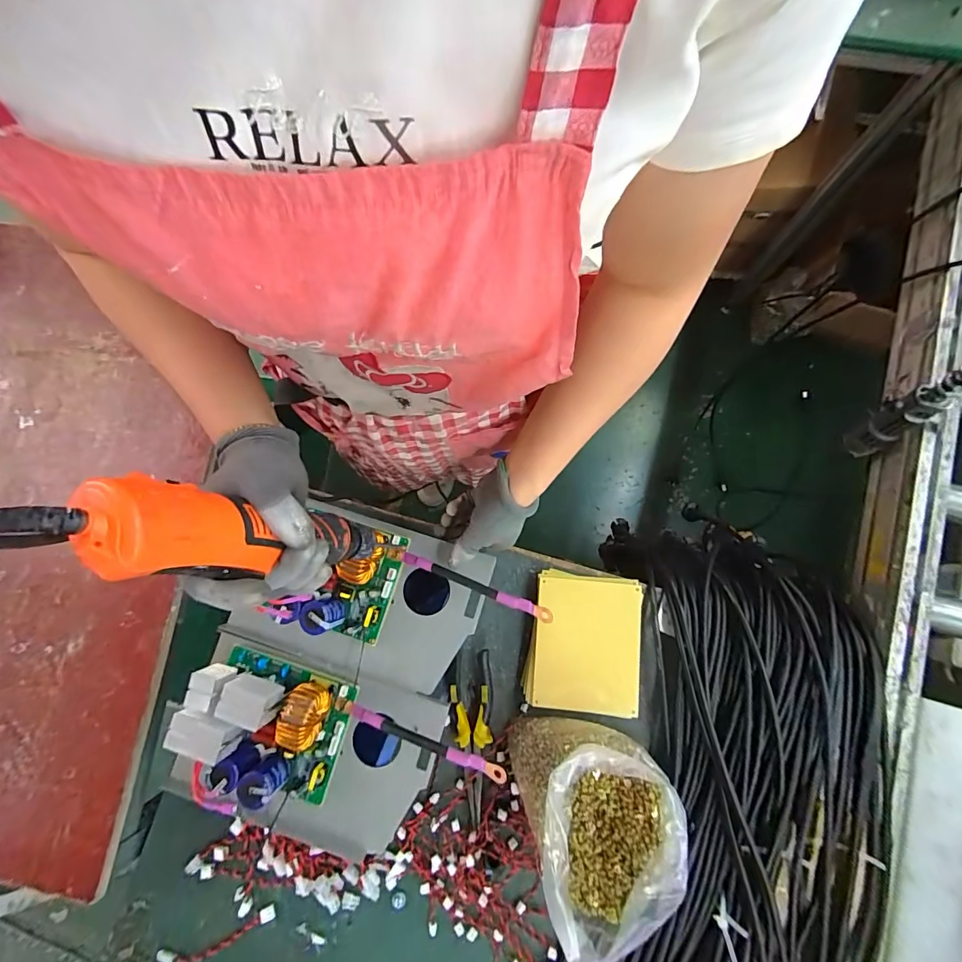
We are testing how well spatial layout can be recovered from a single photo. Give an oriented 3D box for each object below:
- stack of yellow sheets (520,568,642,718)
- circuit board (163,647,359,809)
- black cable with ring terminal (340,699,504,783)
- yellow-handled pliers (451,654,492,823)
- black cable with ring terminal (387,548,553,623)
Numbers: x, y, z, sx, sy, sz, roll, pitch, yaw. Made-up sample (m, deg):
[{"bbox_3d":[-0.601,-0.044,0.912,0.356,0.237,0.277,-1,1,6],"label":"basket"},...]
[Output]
[{"bbox_3d":[0.127,0.198,0.548,0.133,0.025,0.160,7,81,5],"label":"stack of yellow sheets"},{"bbox_3d":[-0.224,0.257,0.450,0.151,0.070,0.125,14,82,6],"label":"circuit board"},{"bbox_3d":[-0.068,0.261,0.452,0.192,0.014,0.014,14,79,17],"label":"black cable with ring terminal"},{"bbox_3d":[-0.008,0.311,0.545,0.050,0.023,0.190,-5,80,3],"label":"yellow-handled pliers"},{"bbox_3d":[-0.016,0.109,0.477,0.186,0.041,0.013,20,82,7],"label":"black cable with ring terminal"}]

